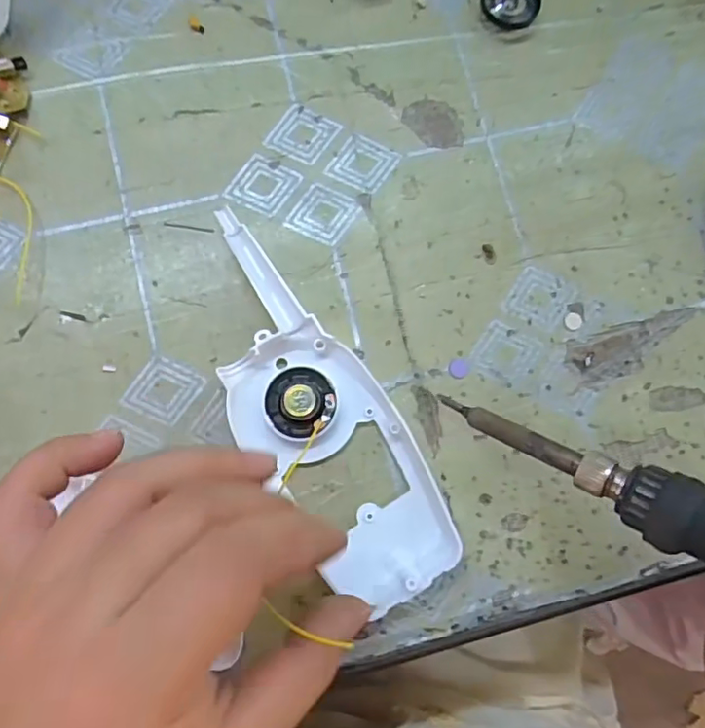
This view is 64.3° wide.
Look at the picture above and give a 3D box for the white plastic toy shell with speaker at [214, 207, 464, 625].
[{"bbox_3d":[-0.017,0.015,0.224,0.057,0.015,0.162,-30,82,-8],"label":"white plastic toy shell with speaker"}]

